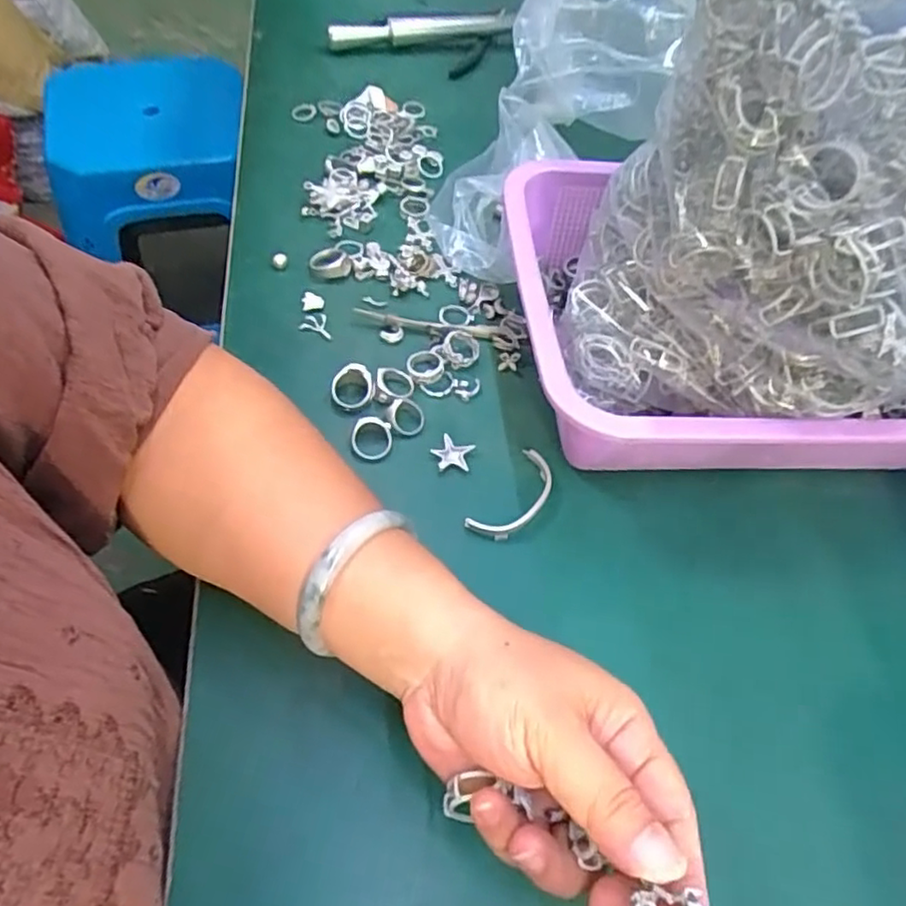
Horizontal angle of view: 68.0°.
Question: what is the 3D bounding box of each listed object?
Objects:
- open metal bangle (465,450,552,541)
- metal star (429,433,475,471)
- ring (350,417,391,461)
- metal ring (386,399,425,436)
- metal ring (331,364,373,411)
[{"bbox_3d":[0.036,0.024,0.374,0.027,0.007,0.065,32,58,15],"label":"open metal bangle"},{"bbox_3d":[-0.001,0.000,0.388,0.023,0.006,0.021,13,55,2],"label":"metal star"},{"bbox_3d":[-0.046,-0.009,0.384,0.023,0.011,0.024,3,55,-4],"label":"ring"},{"bbox_3d":[-0.028,-0.022,0.394,0.022,0.013,0.021,1,55,-2],"label":"metal ring"},{"bbox_3d":[-0.060,-0.039,0.403,0.025,0.010,0.028,-11,87,-2],"label":"metal ring"}]

